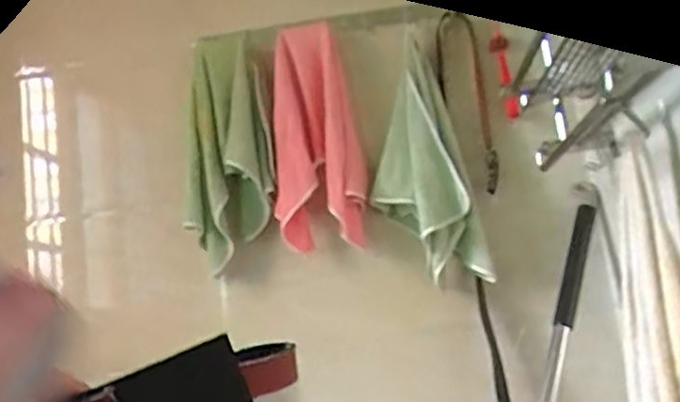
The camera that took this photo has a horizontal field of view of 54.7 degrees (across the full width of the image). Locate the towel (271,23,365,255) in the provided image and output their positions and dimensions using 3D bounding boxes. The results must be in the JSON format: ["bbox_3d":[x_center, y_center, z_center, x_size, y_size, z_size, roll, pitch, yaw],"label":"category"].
[{"bbox_3d":[-0.043,-0.121,1.193,0.151,0.386,0.087,-4,-13,4],"label":"towel"}]

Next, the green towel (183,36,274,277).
[{"bbox_3d":[-0.205,-0.100,1.206,0.152,0.394,0.100,-2,-13,-6],"label":"green towel"}]

